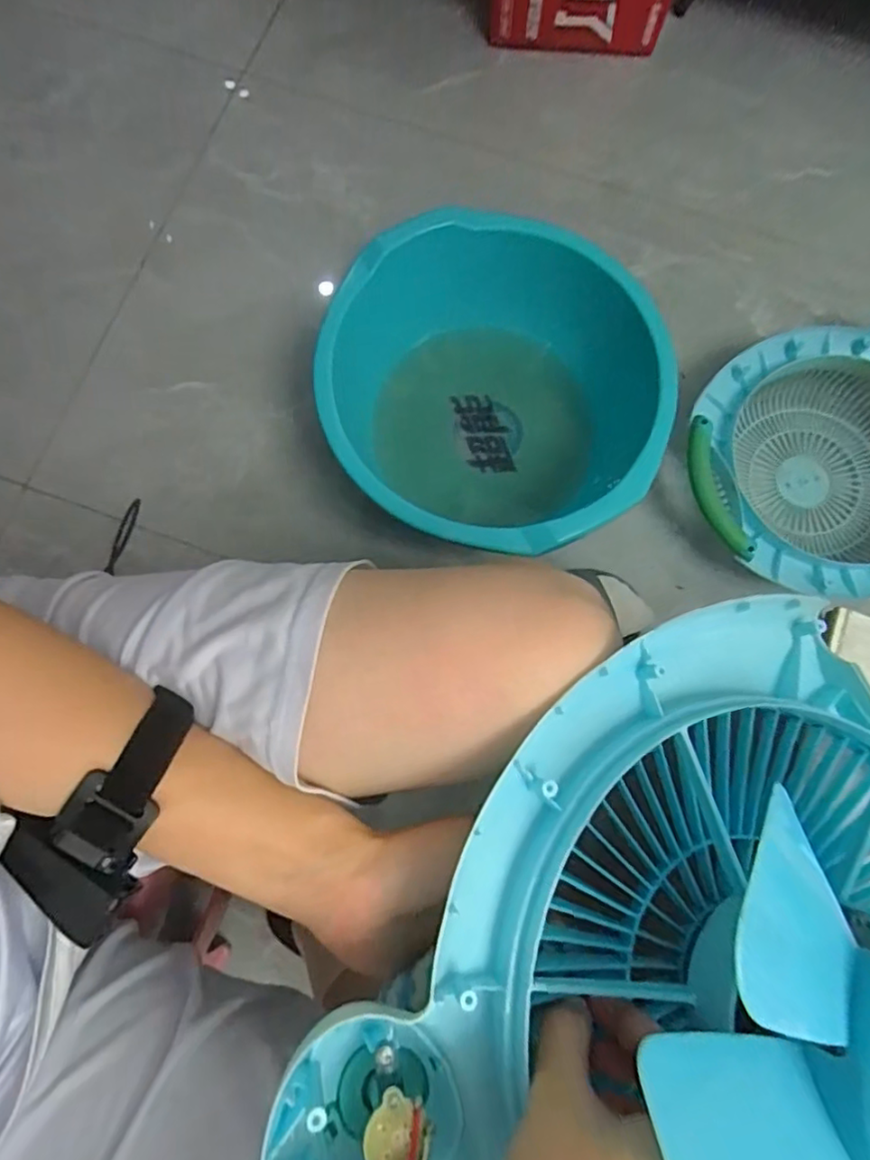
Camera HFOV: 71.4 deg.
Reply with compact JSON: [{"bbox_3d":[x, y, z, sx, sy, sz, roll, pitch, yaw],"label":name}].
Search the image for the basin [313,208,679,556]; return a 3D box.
[{"bbox_3d":[0.062,-0.234,0.762,0.377,0.181,0.385,0,79,-1],"label":"basin"}]

